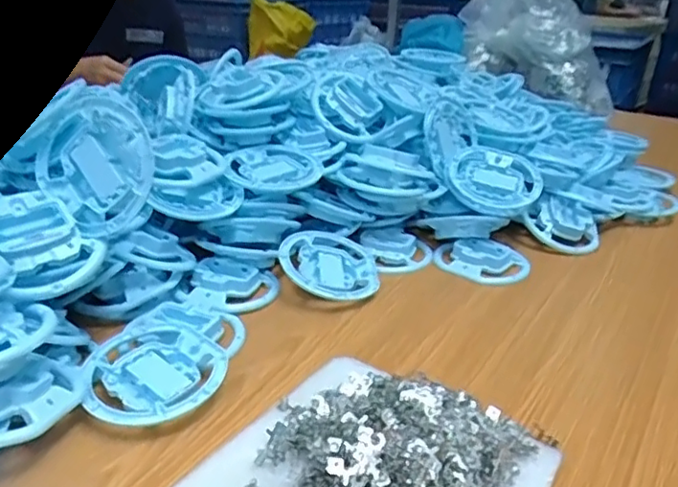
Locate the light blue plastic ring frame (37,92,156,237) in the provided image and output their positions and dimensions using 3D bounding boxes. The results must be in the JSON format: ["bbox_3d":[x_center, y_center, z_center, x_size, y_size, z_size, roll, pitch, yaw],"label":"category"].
[{"bbox_3d":[-0.185,-0.062,0.479,0.098,0.091,0.019,45,11,13],"label":"light blue plastic ring frame"}]

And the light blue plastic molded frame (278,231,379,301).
[{"bbox_3d":[-0.010,0.025,0.619,0.103,0.021,0.101,15,32,-9],"label":"light blue plastic molded frame"}]

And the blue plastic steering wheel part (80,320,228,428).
[{"bbox_3d":[-0.144,0.100,0.462,0.101,0.030,0.111,2,25,-1],"label":"blue plastic steering wheel part"}]

